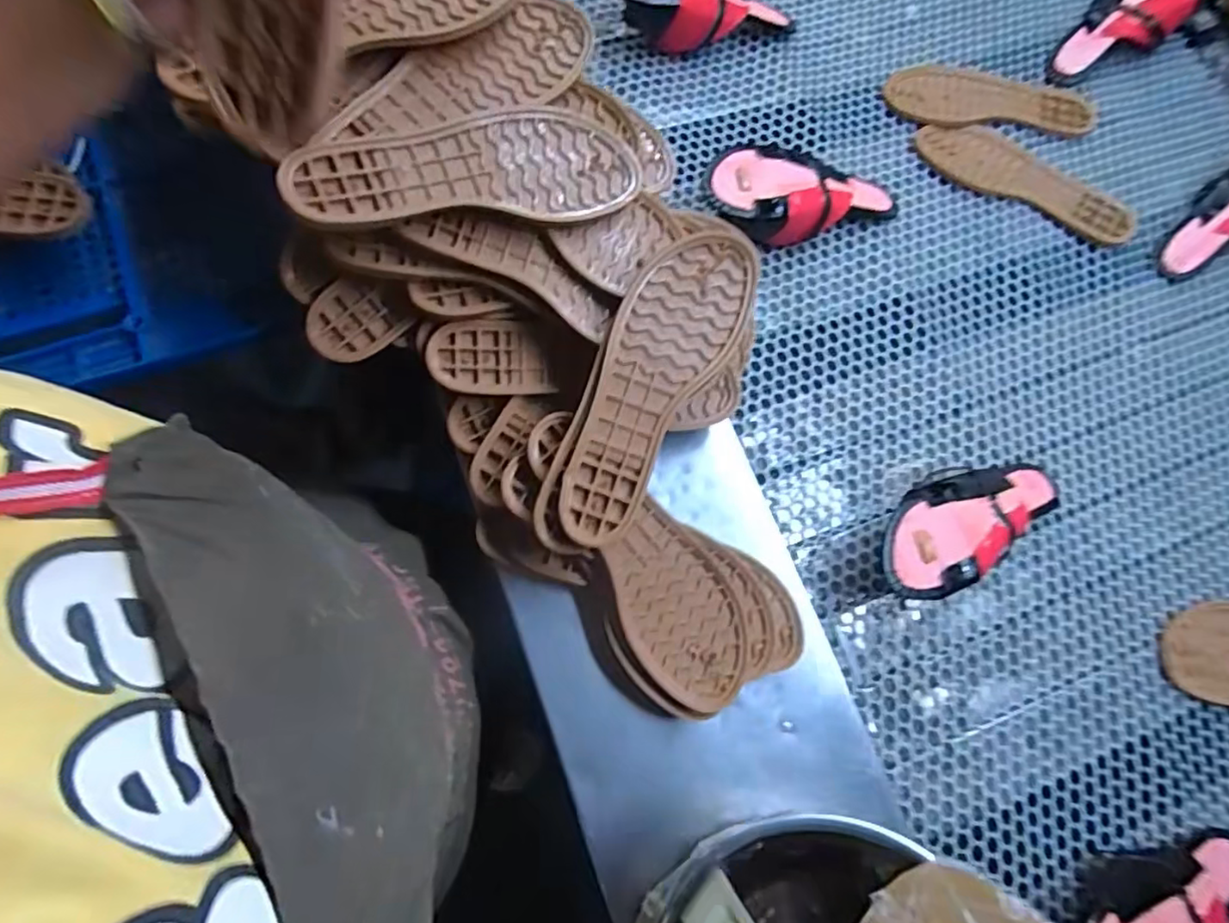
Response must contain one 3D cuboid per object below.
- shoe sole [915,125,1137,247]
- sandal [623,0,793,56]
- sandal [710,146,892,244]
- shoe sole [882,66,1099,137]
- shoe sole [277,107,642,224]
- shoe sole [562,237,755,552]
[{"bbox_3d":[0.453,-0.314,0.681,0.240,0.009,0.084,27,75,1],"label":"shoe sole"},{"bbox_3d":[0.098,-0.506,0.676,0.216,0.084,0.071,-5,75,-2],"label":"sandal"},{"bbox_3d":[0.187,-0.265,0.627,0.224,0.054,0.080,-8,74,-24],"label":"sandal"},{"bbox_3d":[0.434,-0.419,0.709,0.238,0.007,0.089,5,76,-5],"label":"shoe sole"},{"bbox_3d":[-0.100,-0.214,0.446,0.251,0.009,0.083,-12,87,-20],"label":"shoe sole"},{"bbox_3d":[0.023,-0.060,0.458,0.081,0.011,0.246,31,87,-7],"label":"shoe sole"}]

